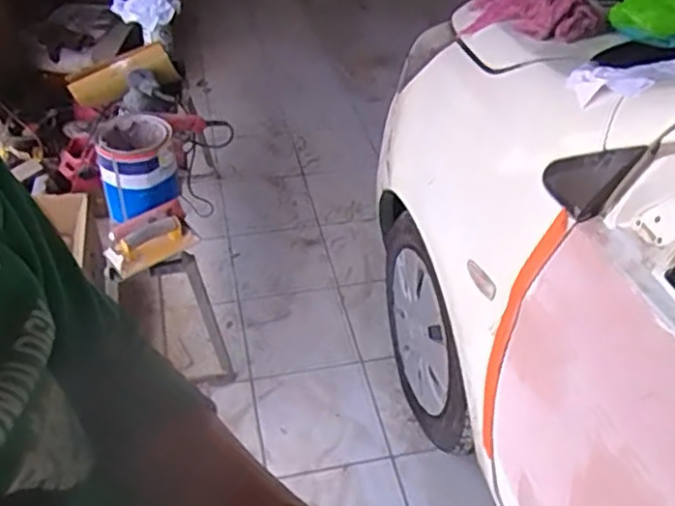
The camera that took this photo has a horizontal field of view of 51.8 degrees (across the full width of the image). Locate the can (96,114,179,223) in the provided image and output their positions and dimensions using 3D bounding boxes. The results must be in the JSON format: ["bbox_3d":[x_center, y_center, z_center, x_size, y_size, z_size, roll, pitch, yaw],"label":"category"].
[{"bbox_3d":[-0.451,-0.193,1.584,0.169,0.169,0.184,-8,42,-10],"label":"can"}]

